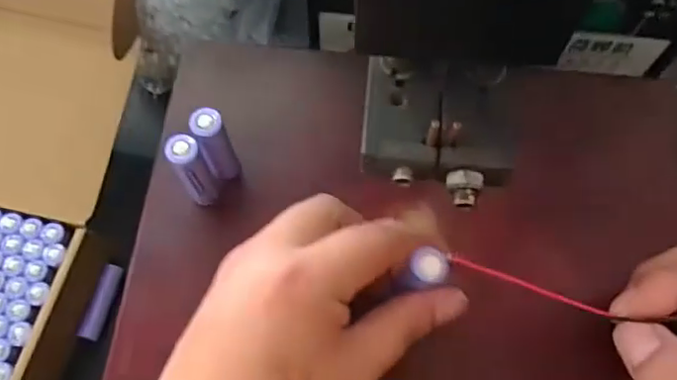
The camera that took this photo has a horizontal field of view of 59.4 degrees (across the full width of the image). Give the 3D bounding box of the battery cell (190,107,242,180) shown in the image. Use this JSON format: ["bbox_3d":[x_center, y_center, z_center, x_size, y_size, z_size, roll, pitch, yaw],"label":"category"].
[{"bbox_3d":[-0.058,-0.020,0.284,0.015,0.048,0.016,0,69,-1],"label":"battery cell"}]

